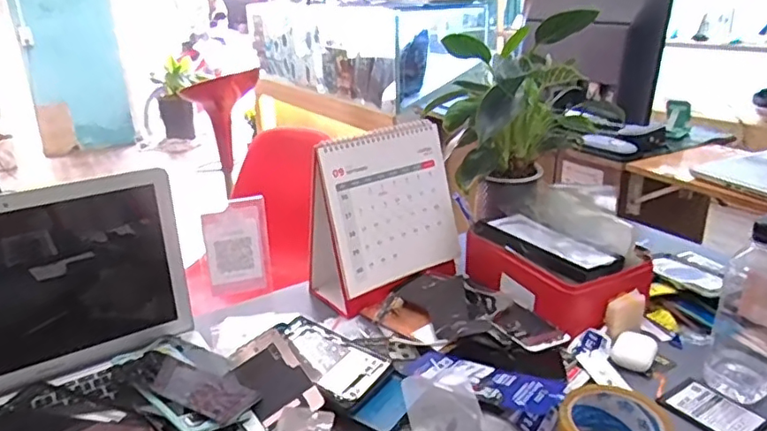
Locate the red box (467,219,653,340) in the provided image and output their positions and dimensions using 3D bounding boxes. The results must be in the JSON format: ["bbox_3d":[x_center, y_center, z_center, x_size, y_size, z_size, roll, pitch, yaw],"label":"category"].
[{"bbox_3d":[0.230,0.064,0.785,0.143,0.077,0.215,-13,23,-29],"label":"red box"}]

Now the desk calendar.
[{"bbox_3d":[0.001,-0.002,0.818,0.207,0.223,0.104,-16,25,-36],"label":"desk calendar"}]

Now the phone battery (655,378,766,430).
[{"bbox_3d":[0.336,0.199,0.592,0.066,0.010,0.084,-14,24,-32],"label":"phone battery"}]

